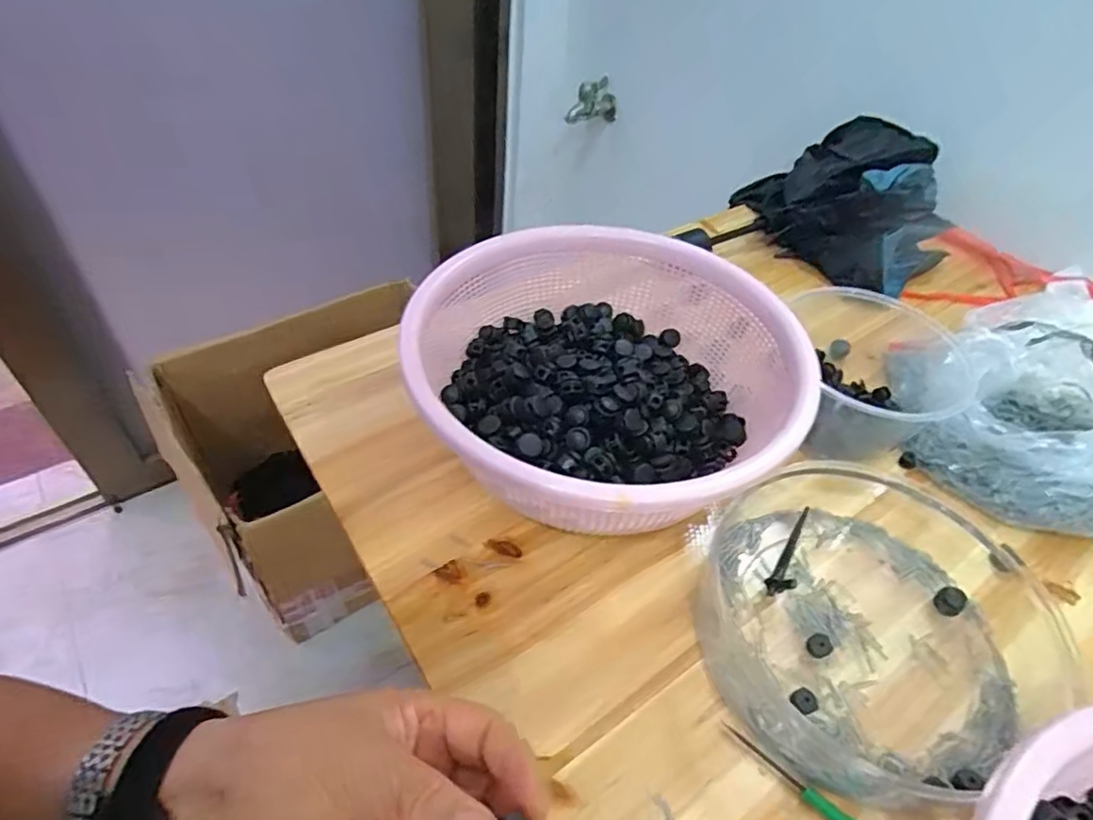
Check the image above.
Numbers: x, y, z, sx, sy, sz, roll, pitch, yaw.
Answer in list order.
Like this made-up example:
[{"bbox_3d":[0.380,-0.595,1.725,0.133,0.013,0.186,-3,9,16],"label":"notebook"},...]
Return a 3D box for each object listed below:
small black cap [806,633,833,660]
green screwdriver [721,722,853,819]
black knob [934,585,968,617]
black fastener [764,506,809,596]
[{"bbox_3d":[0.167,0.145,0.381,0.012,0.014,0.012,3,46,-3],"label":"small black cap"},{"bbox_3d":[0.138,0.203,0.329,0.096,0.009,0.009,34,52,24],"label":"green screwdriver"},{"bbox_3d":[0.265,0.125,0.407,0.013,0.019,0.017,-24,53,-26],"label":"black knob"},{"bbox_3d":[0.171,0.094,0.423,0.016,0.018,0.083,31,51,22],"label":"black fastener"}]

